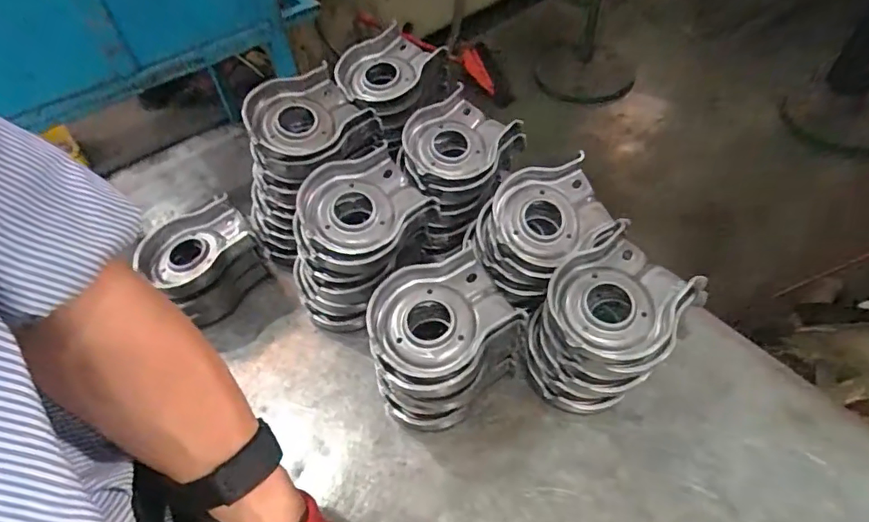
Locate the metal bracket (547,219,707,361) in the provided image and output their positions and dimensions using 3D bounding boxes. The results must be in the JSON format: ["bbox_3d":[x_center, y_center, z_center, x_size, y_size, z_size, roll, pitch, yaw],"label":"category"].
[{"bbox_3d":[0.158,0.028,0.441,0.103,0.034,0.118,33,59,29],"label":"metal bracket"}]

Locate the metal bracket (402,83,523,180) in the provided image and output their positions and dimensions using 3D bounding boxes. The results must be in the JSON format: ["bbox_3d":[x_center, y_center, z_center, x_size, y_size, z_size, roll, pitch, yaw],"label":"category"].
[{"bbox_3d":[0.028,-0.142,0.574,0.105,0.037,0.125,20,54,21],"label":"metal bracket"}]

